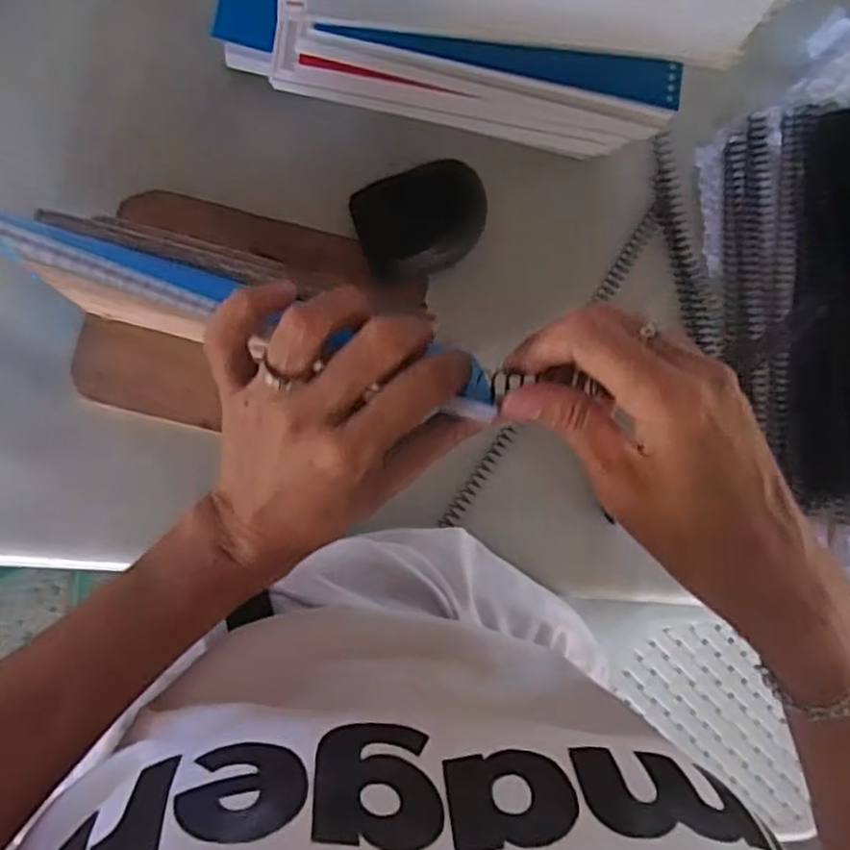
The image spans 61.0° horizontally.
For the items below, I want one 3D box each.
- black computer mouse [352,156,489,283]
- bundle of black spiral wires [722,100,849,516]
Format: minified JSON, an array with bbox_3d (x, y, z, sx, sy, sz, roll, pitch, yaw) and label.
[{"bbox_3d":[-0.001,-0.130,0.465,0.082,0.024,0.067,-22,91,-9],"label":"black computer mouse"},{"bbox_3d":[0.287,-0.080,0.505,0.147,0.037,0.291,-4,88,-9],"label":"bundle of black spiral wires"}]

